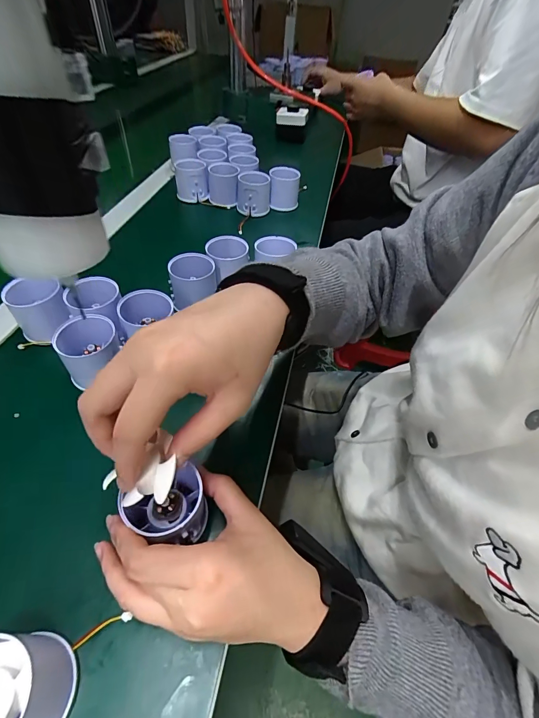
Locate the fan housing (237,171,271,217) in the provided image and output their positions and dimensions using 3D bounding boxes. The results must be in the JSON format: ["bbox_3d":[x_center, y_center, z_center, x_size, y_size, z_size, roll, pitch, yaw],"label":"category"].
[{"bbox_3d":[-0.026,-0.275,0.577,0.053,0.053,0.053,4,48,-2],"label":"fan housing"}]

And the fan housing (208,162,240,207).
[{"bbox_3d":[-0.079,-0.298,0.596,0.050,0.059,0.062,-4,48,-10],"label":"fan housing"}]

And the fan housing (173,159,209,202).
[{"bbox_3d":[-0.135,-0.307,0.596,0.052,0.055,0.053,-8,49,-13],"label":"fan housing"}]

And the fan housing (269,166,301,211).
[{"bbox_3d":[0.025,-0.290,0.591,0.052,0.054,0.046,7,47,1],"label":"fan housing"}]

